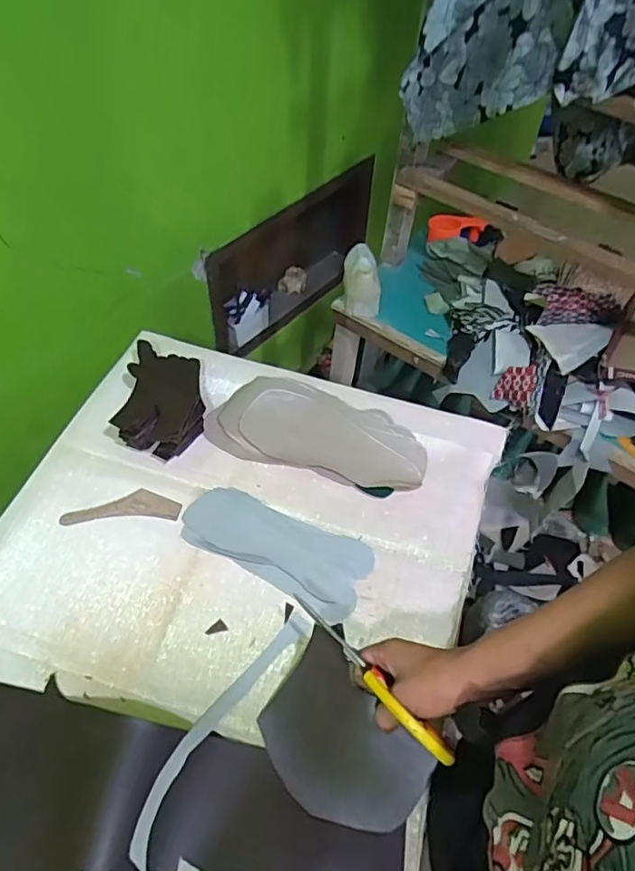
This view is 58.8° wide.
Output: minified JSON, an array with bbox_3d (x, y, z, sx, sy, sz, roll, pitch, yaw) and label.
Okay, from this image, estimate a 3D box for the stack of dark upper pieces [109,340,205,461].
[{"bbox_3d":[-0.222,-0.053,0.830,0.113,0.071,0.175,1,52,-1],"label":"stack of dark upper pieces"}]

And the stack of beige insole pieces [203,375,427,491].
[{"bbox_3d":[-0.001,-0.007,0.821,0.315,0.046,0.129,14,53,8],"label":"stack of beige insole pieces"}]

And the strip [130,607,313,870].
[{"bbox_3d":[-0.100,0.305,0.609,0.043,0.010,0.283,22,51,27],"label":"strip"}]

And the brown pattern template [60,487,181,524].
[{"bbox_3d":[-0.261,0.094,0.753,0.150,0.004,0.045,-3,53,-5],"label":"brown pattern template"}]

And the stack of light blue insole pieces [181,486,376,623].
[{"bbox_3d":[-0.054,0.138,0.730,0.244,0.009,0.102,22,55,14],"label":"stack of light blue insole pieces"}]

